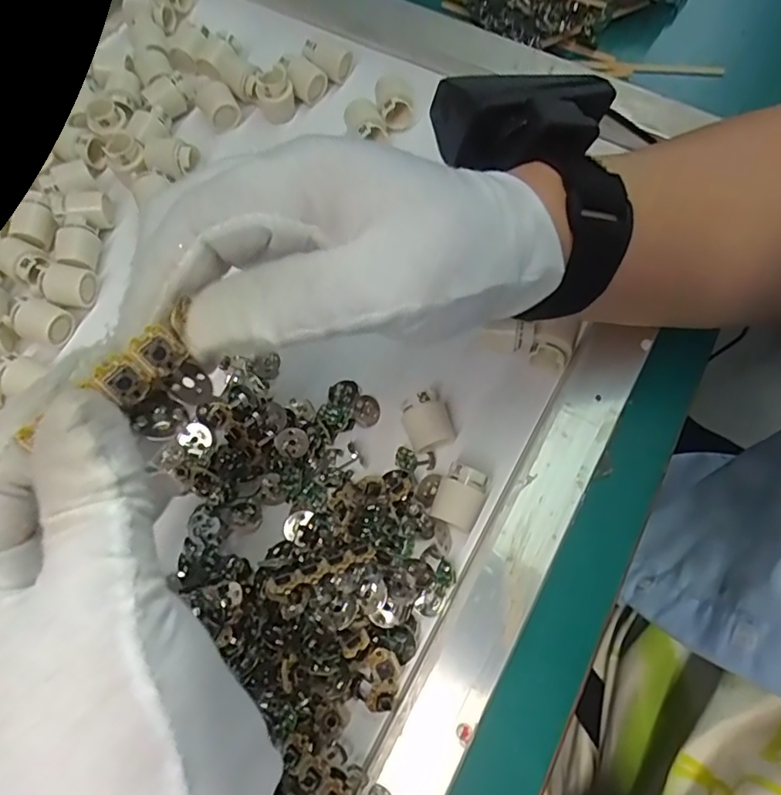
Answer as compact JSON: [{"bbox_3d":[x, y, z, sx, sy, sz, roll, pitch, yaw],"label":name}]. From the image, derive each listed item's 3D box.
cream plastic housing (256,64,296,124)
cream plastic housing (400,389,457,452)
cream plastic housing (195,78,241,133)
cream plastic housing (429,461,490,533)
[{"bbox_3d":[-0.069,-0.181,0.342,0.022,0.026,0.017,-10,67,-3],"label":"cream plastic housing"},{"bbox_3d":[0.017,0.013,0.270,0.021,0.019,0.026,-23,68,-8],"label":"cream plastic housing"},{"bbox_3d":[-0.105,-0.175,0.345,0.020,0.016,0.027,-36,70,-13],"label":"cream plastic housing"},{"bbox_3d":[0.031,0.045,0.256,0.020,0.018,0.025,26,69,12],"label":"cream plastic housing"}]

